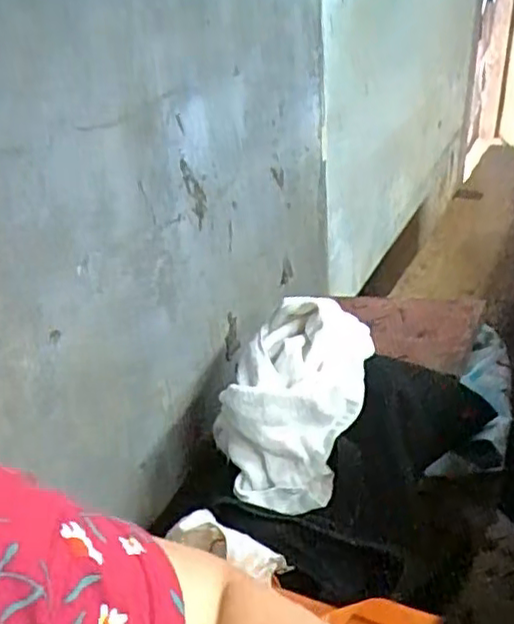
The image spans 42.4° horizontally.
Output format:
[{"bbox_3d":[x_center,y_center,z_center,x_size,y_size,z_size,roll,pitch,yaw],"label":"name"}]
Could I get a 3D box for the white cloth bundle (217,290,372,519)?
[{"bbox_3d":[0.031,0.096,0.741,0.169,0.124,0.212,7,39,17],"label":"white cloth bundle"}]

